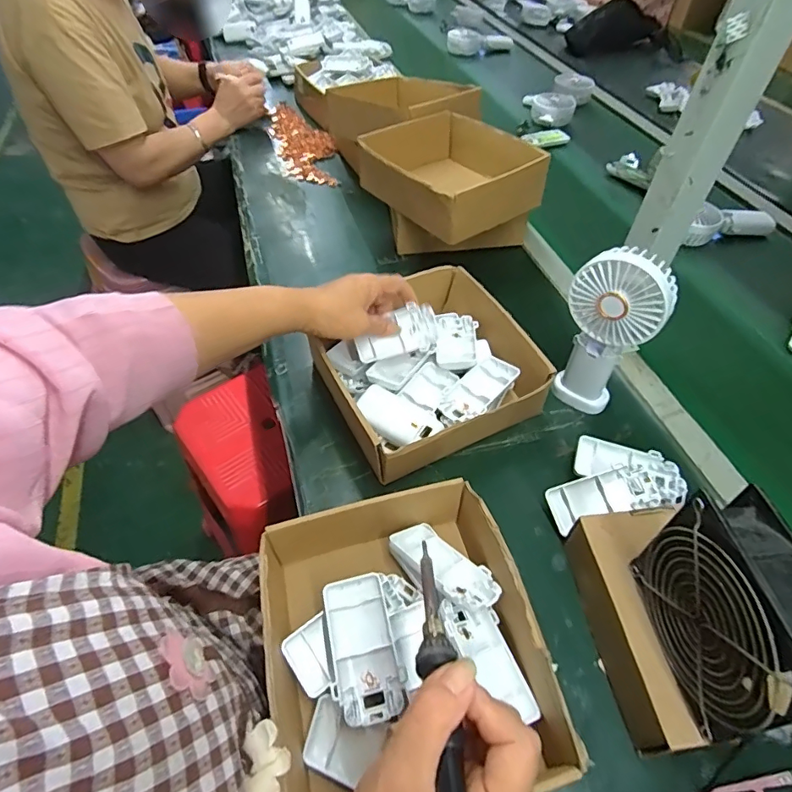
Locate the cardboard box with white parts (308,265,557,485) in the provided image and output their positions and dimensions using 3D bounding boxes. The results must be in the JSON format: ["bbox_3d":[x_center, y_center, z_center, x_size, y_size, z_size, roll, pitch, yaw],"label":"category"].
[{"bbox_3d":[0.034,-0.034,0.550,0.218,0.072,0.214,-23,55,-17],"label":"cardboard box with white parts"}]

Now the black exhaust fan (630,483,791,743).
[{"bbox_3d":[0.212,0.136,0.303,0.047,0.115,0.118,-5,52,-4],"label":"black exhaust fan"}]

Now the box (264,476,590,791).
[{"bbox_3d":[0.001,0.190,0.370,0.193,0.082,0.202,-14,53,-10],"label":"box"}]

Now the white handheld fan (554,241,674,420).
[{"bbox_3d":[0.208,-0.057,0.489,0.084,0.186,0.037,23,55,18],"label":"white handheld fan"}]

